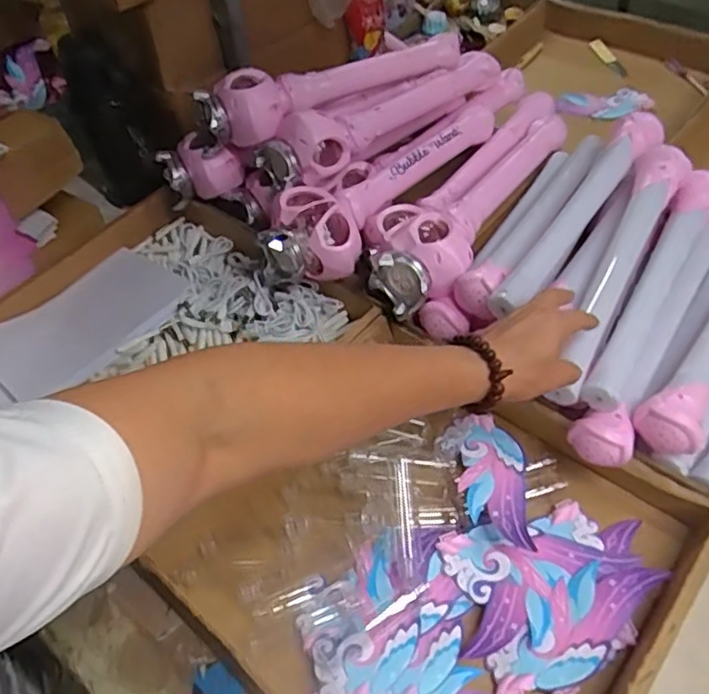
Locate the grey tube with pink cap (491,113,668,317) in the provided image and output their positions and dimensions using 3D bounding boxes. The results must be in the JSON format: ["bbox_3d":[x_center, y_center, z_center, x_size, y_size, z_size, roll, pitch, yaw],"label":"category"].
[{"bbox_3d":[0.232,-0.141,0.643,0.051,0.038,0.320,28,60,25],"label":"grey tube with pink cap"}]

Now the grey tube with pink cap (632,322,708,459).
[{"bbox_3d":[0.356,-0.017,0.600,0.052,0.049,0.323,32,62,27],"label":"grey tube with pink cap"}]

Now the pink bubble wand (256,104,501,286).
[{"bbox_3d":[0.036,-0.196,0.766,0.096,0.074,0.358,32,62,27],"label":"pink bubble wand"}]

